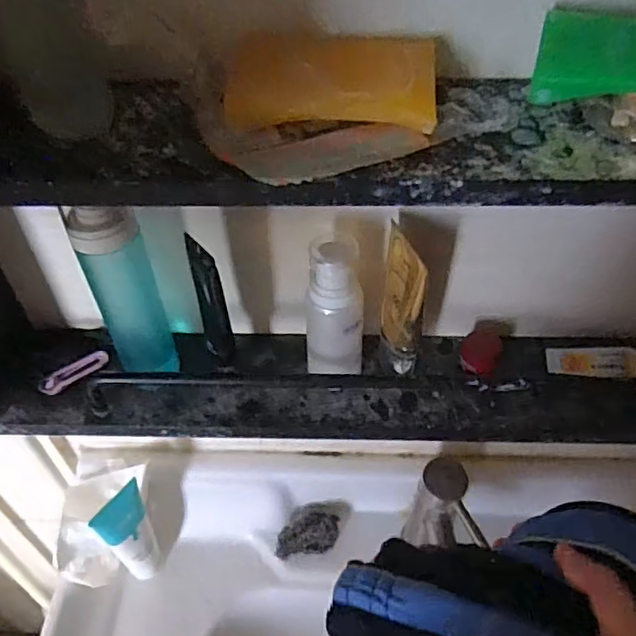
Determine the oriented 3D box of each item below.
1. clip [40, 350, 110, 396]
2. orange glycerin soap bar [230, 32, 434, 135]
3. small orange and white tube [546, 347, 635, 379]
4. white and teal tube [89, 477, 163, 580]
[{"bbox_3d":[-0.205,0.045,0.501,0.058,0.010,0.018,-25,53,-21],"label":"clip"},{"bbox_3d":[0.007,-0.129,0.323,0.114,0.036,0.042,4,48,3],"label":"orange glycerin soap bar"},{"bbox_3d":[0.235,0.037,0.490,0.083,0.022,0.021,8,48,7],"label":"small orange and white tube"},{"bbox_3d":[-0.194,0.234,0.634,0.028,0.144,0.053,26,53,21],"label":"white and teal tube"}]

